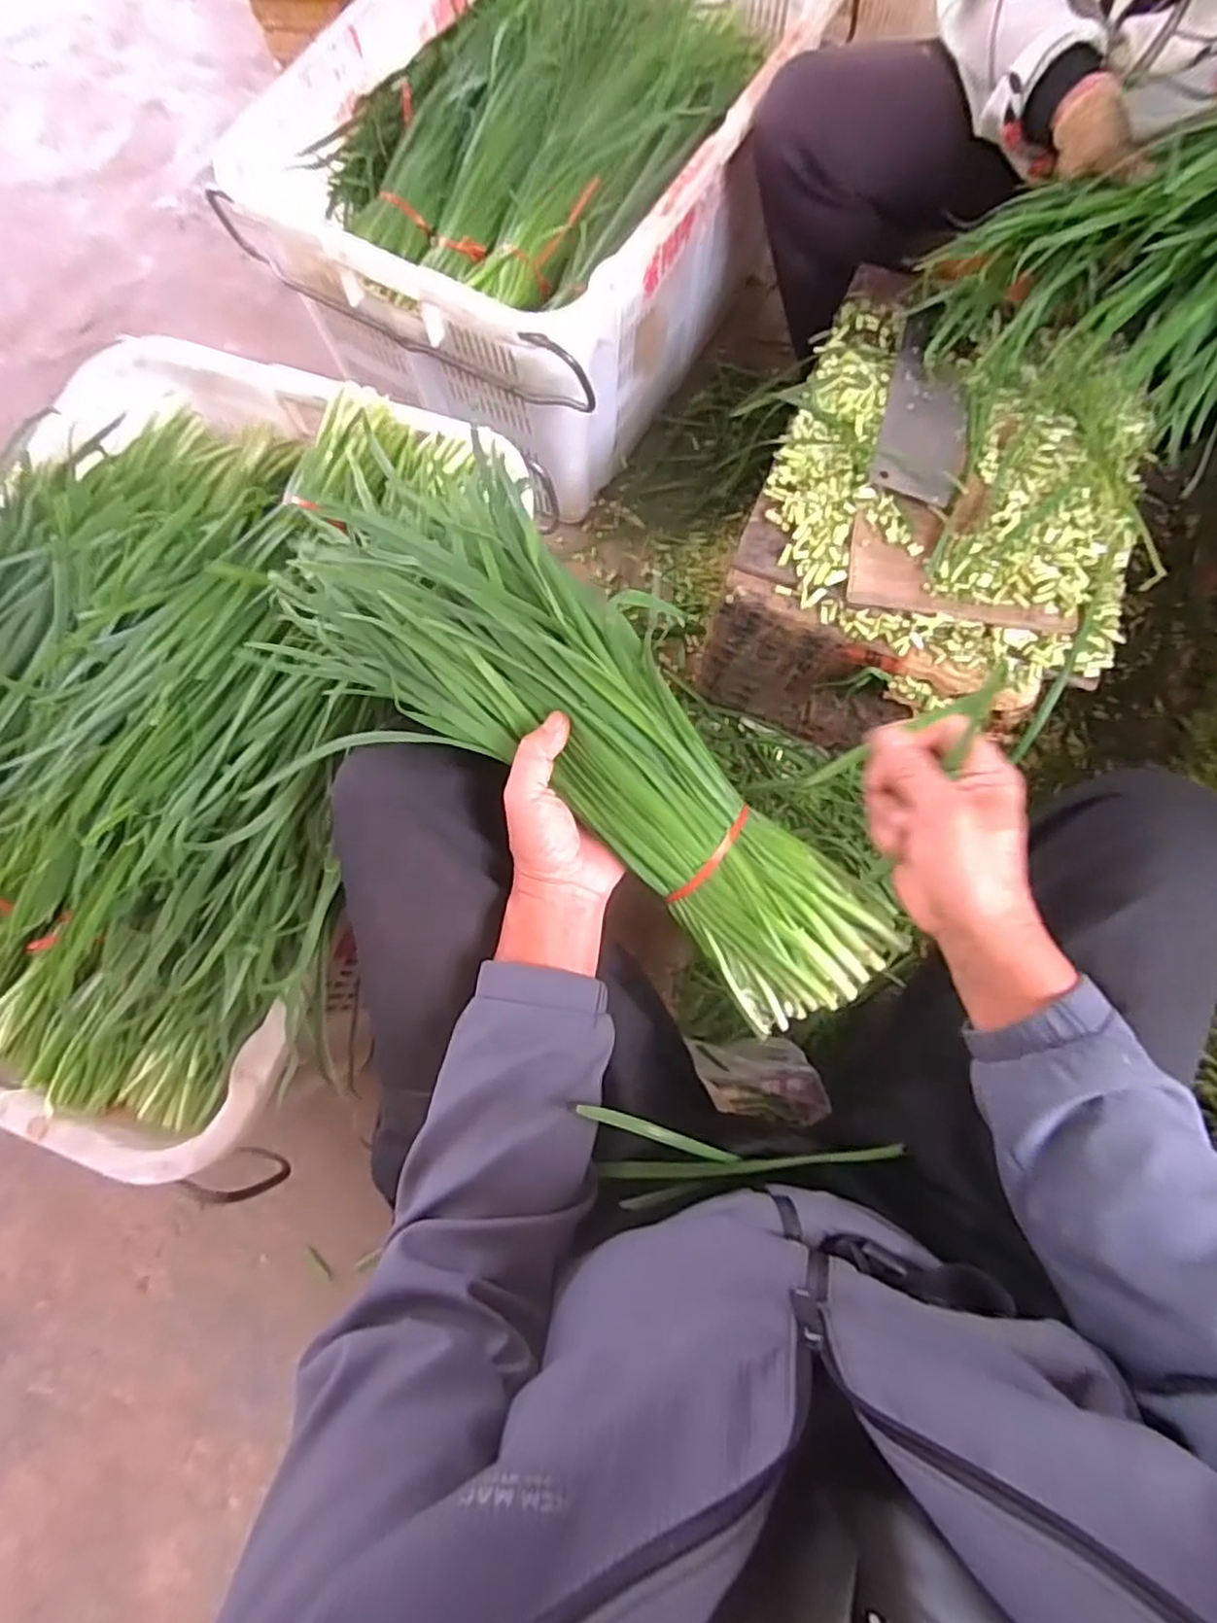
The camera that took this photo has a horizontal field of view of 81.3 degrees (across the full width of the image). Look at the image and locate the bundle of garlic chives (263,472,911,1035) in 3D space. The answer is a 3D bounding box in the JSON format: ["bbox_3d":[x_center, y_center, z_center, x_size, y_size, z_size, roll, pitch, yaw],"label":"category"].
[{"bbox_3d":[-0.014,-0.045,0.465,0.455,0.067,0.146,42,78,3],"label":"bundle of garlic chives"}]

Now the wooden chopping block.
[{"bbox_3d":[0.356,-0.290,0.838,0.367,0.266,0.427,21,77,7],"label":"wooden chopping block"}]

